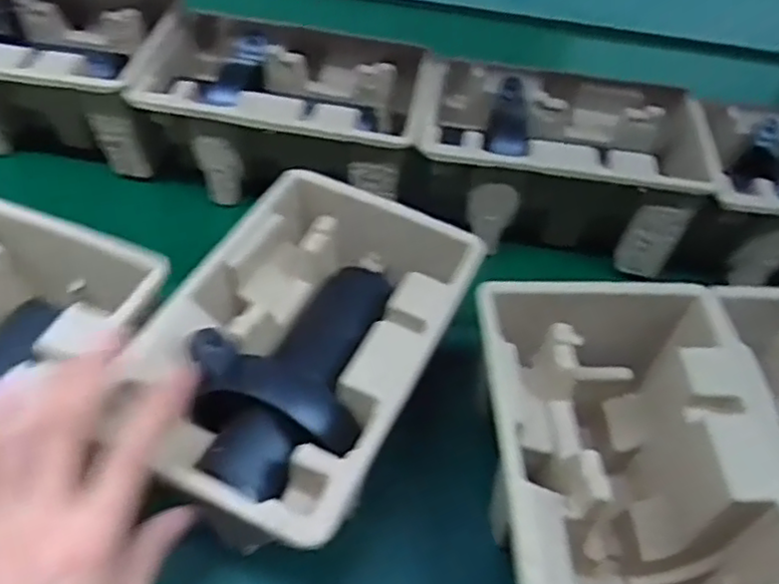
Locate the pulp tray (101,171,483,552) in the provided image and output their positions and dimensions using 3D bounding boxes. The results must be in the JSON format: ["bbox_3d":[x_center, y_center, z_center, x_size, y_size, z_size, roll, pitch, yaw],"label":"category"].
[{"bbox_3d":[-0.052,0.030,0.411,0.147,0.058,0.235,22,53,12],"label":"pulp tray"}]

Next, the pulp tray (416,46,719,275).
[{"bbox_3d":[0.132,-0.111,0.583,0.224,0.103,0.152,14,51,5],"label":"pulp tray"}]

